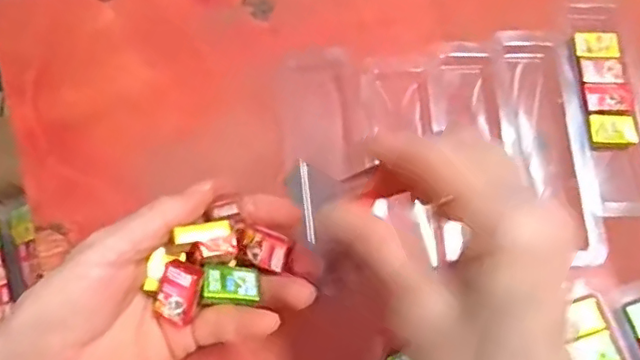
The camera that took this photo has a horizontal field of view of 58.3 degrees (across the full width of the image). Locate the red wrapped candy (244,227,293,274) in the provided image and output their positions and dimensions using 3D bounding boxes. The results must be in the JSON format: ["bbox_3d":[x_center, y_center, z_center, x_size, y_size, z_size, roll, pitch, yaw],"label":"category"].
[{"bbox_3d":[-0.025,0.031,0.261,0.021,0.008,0.015,26,72,6],"label":"red wrapped candy"}]

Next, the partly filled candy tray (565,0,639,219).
[{"bbox_3d":[0.165,-0.043,0.327,0.041,0.011,0.129,-3,71,-3],"label":"partly filled candy tray"}]

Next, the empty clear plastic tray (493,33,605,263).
[{"bbox_3d":[0.123,-0.021,0.318,0.046,0.006,0.135,-4,72,-4],"label":"empty clear plastic tray"}]

